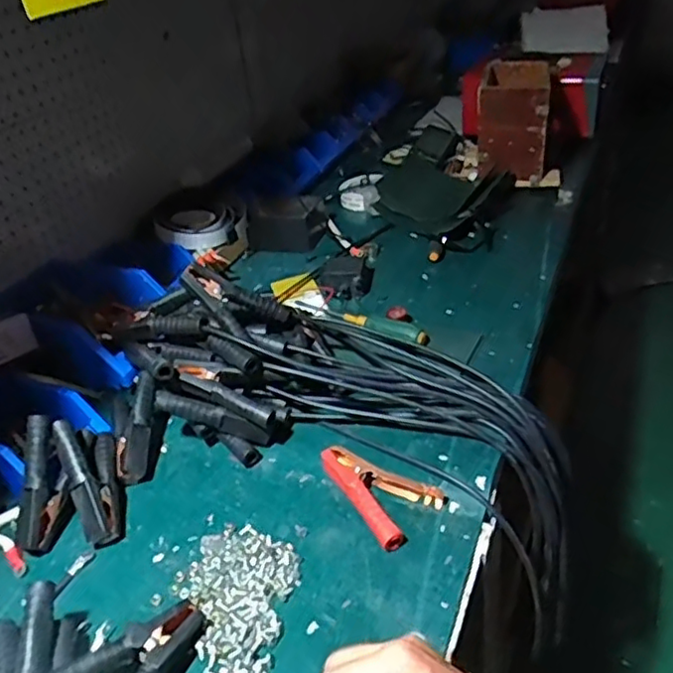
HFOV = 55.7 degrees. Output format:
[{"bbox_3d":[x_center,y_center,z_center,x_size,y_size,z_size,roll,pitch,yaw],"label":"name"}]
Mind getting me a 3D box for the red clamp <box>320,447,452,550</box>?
[{"bbox_3d":[0.051,0.156,0.682,0.089,0.020,0.138,-24,38,-23],"label":"red clamp"}]

